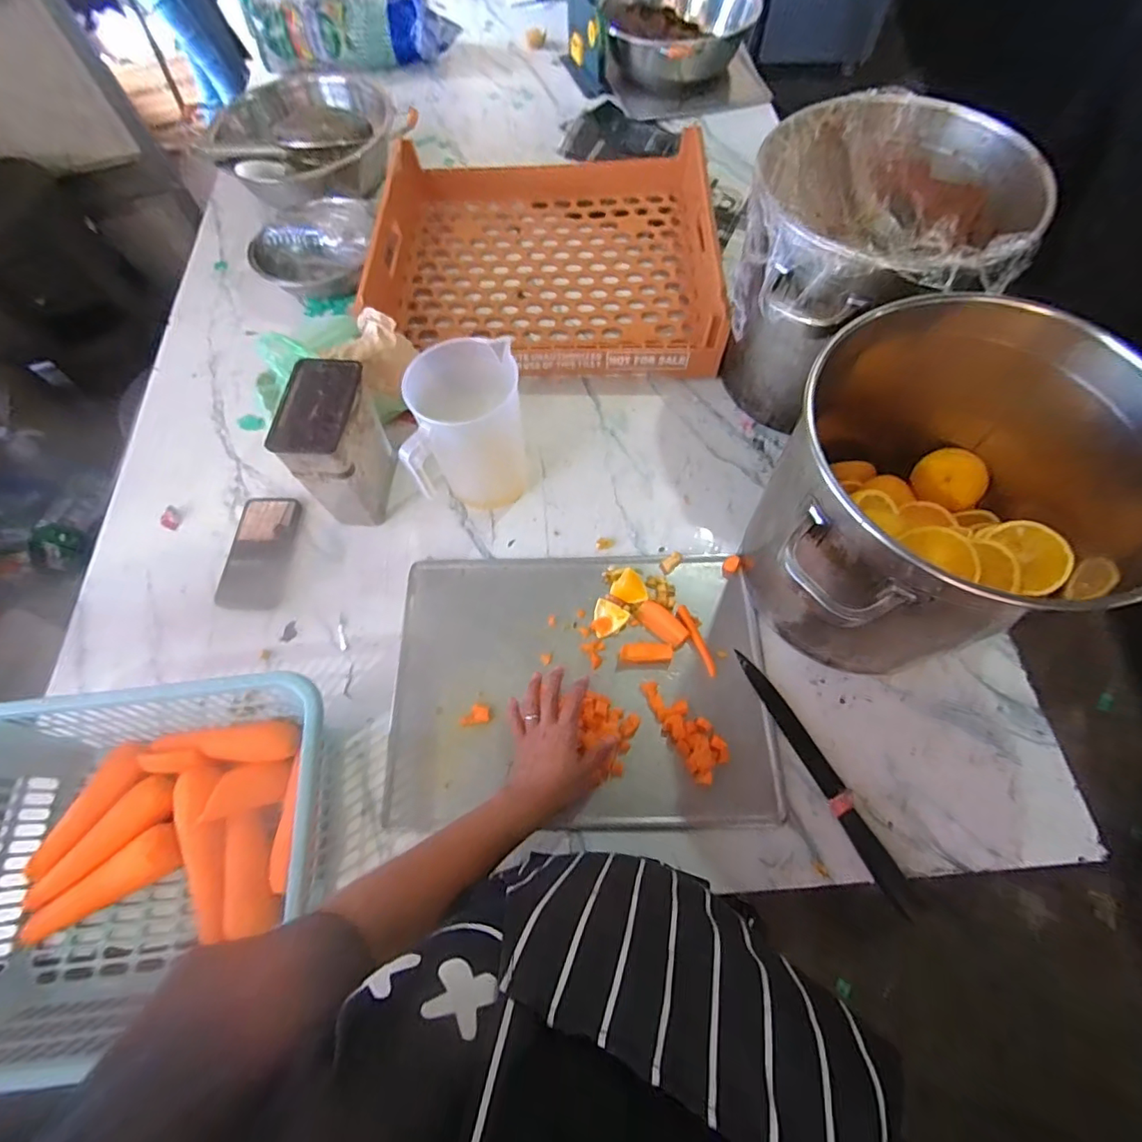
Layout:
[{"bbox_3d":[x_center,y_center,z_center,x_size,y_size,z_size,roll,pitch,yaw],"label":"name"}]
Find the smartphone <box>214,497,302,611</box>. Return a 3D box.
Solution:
[{"bbox_3d":[-0.436,-0.028,0.741,0.089,0.004,0.172,-1,67,1],"label":"smartphone"}]

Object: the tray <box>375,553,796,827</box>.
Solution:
[{"bbox_3d":[0.011,0.133,0.646,0.439,0.020,0.319,0,67,1],"label":"tray"}]

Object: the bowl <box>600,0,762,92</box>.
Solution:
[{"bbox_3d":[0.236,-1.210,1.183,0.332,0.117,0.253,16,68,8],"label":"bowl"}]

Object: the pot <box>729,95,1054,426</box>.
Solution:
[{"bbox_3d":[0.363,-0.374,0.688,0.291,0.268,0.312,-1,66,2],"label":"pot"}]

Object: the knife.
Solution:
[{"bbox_3d":[0.279,0.226,0.588,0.029,0.023,0.299,-25,69,-9],"label":"knife"}]

